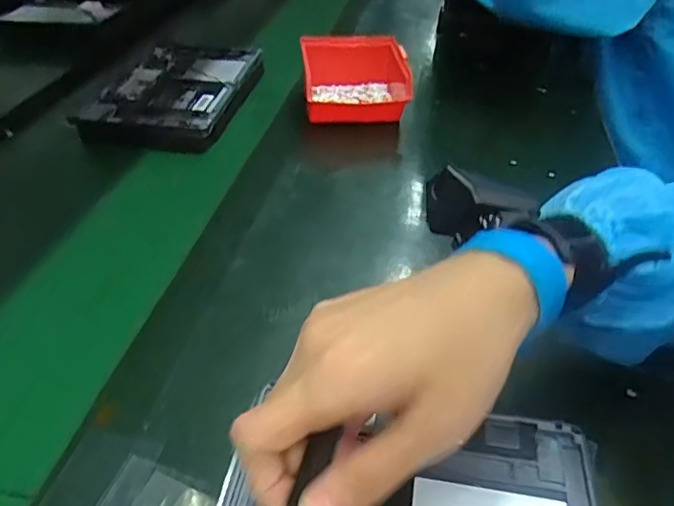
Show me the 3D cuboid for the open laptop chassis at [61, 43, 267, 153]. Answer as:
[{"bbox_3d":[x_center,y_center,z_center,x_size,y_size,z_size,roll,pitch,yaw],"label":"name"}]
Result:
[{"bbox_3d":[-0.209,-0.221,0.761,0.174,0.029,0.277,5,38,5],"label":"open laptop chassis"}]

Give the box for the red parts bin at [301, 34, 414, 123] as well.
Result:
[{"bbox_3d":[0.021,-0.216,0.709,0.122,0.068,0.161,-1,42,-6],"label":"red parts bin"}]

